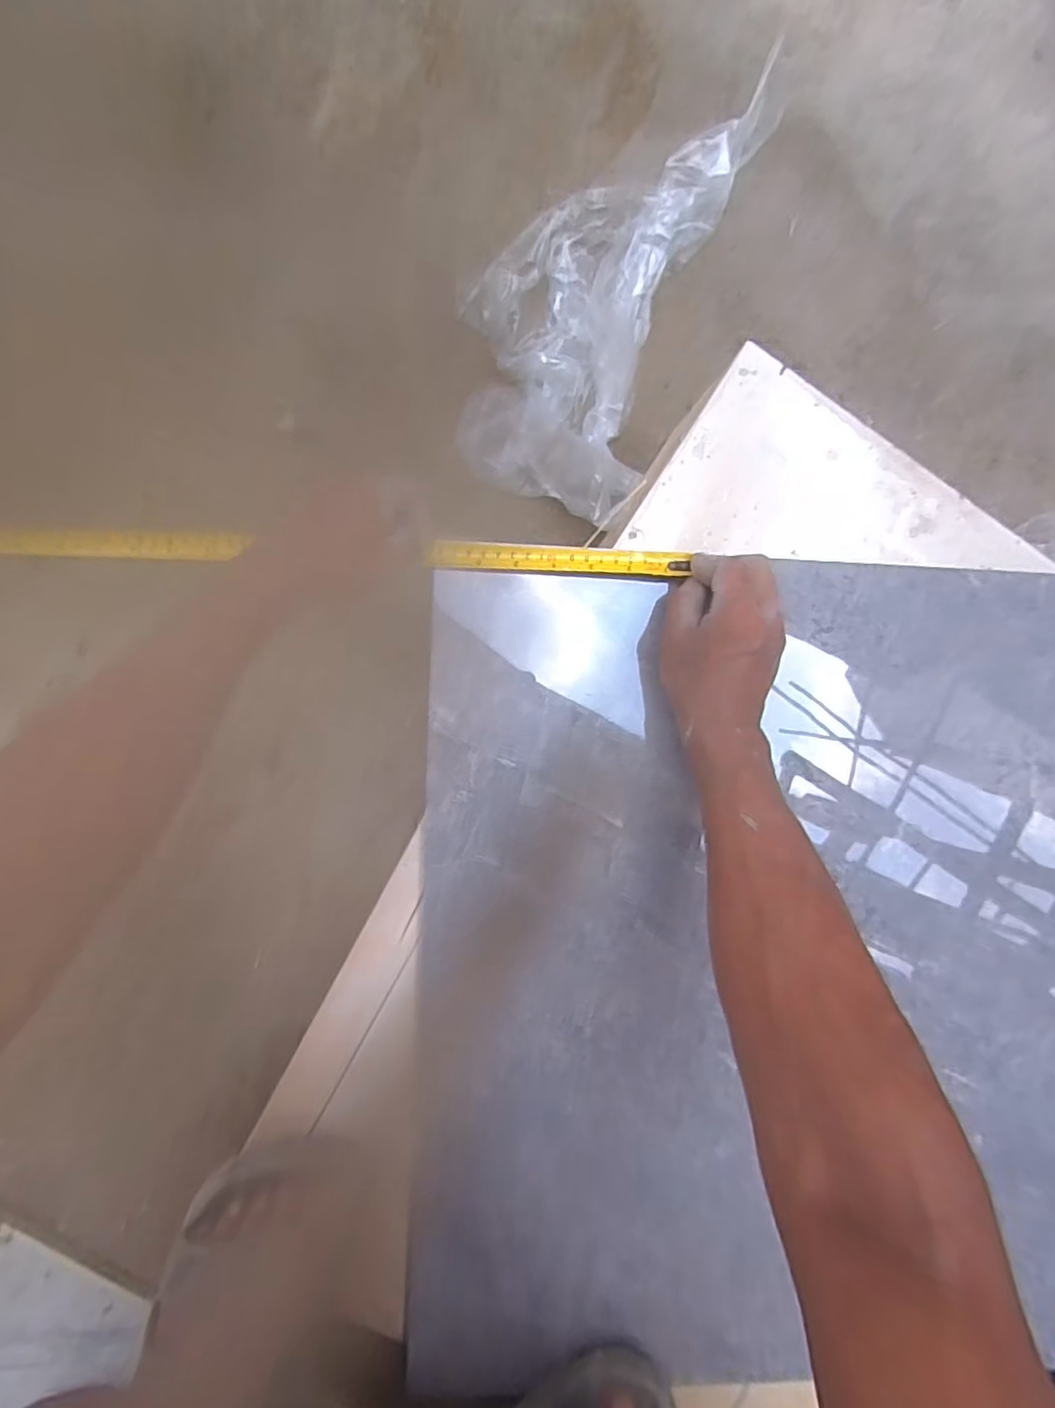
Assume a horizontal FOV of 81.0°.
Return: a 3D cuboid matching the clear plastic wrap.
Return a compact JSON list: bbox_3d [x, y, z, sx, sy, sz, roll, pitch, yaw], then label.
[{"bbox_3d":[0.074,-0.436,0.608,0.214,0.042,0.441,20,91,-5],"label":"clear plastic wrap"}]

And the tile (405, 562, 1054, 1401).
[{"bbox_3d":[0.226,0.197,0.450,0.602,0.016,0.578,2,93,-4],"label":"tile"}]

